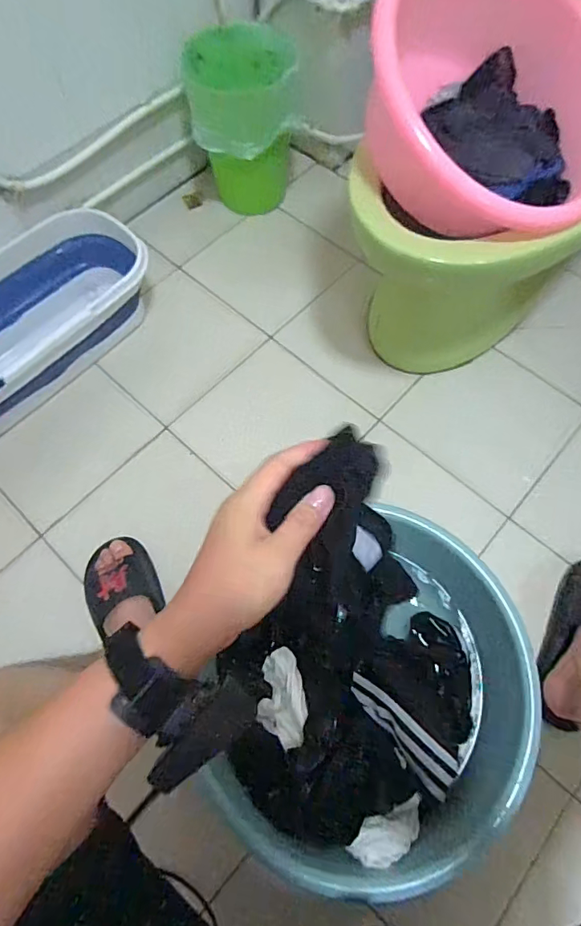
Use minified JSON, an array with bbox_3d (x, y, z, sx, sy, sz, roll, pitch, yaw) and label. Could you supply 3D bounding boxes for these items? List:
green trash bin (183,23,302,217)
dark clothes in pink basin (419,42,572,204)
[{"bbox_3d":[-0.095,-0.737,1.091,0.229,0.296,0.205,-7,67,-1],"label":"green trash bin"},{"bbox_3d":[0.321,-0.471,0.688,0.180,0.061,0.231,-34,70,-12],"label":"dark clothes in pink basin"}]

